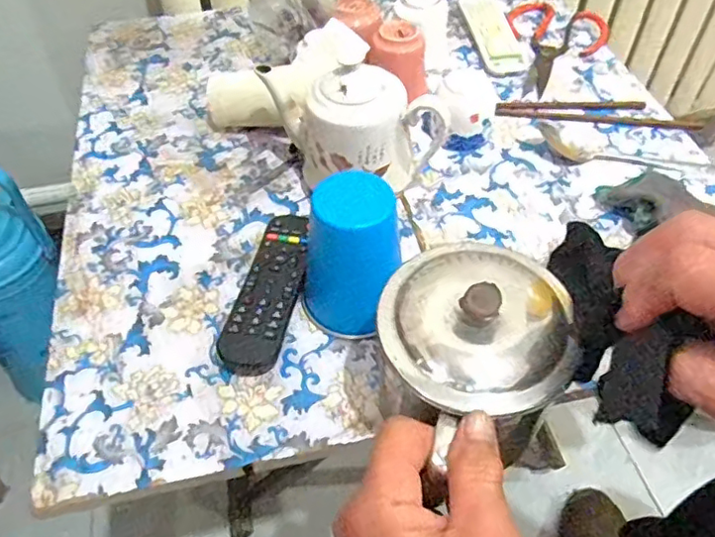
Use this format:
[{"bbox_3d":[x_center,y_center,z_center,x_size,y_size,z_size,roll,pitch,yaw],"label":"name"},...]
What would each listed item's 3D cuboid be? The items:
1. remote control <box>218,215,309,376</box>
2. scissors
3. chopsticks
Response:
[{"bbox_3d":[-0.066,0.013,0.459,0.044,0.021,0.144,8,51,6],"label":"remote control"},{"bbox_3d":[0.221,-0.258,0.684,0.115,0.008,0.198,19,53,14],"label":"scissors"},{"bbox_3d":[0.247,-0.160,0.607,0.203,0.008,0.041,7,51,5],"label":"chopsticks"}]

